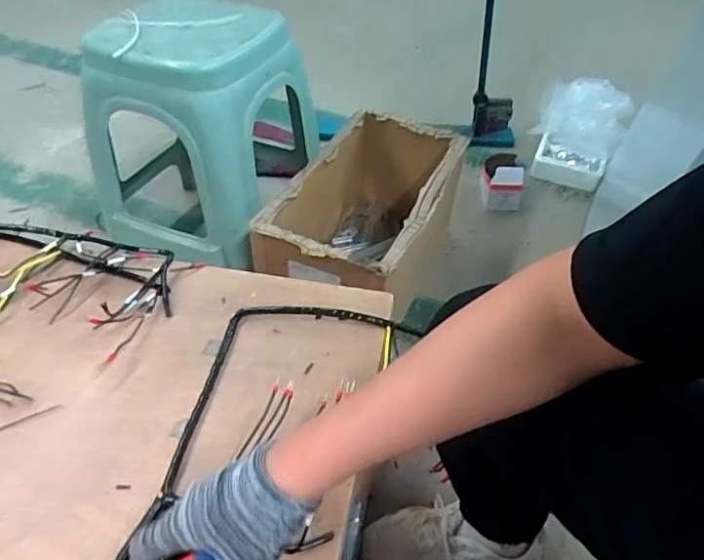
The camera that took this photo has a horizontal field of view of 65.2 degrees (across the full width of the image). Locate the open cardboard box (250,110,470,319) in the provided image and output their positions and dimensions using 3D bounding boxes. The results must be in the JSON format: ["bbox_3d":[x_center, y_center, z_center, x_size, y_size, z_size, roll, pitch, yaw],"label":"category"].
[{"bbox_3d":[0.031,-0.097,1.079,0.267,0.263,0.487,18,46,15],"label":"open cardboard box"}]

